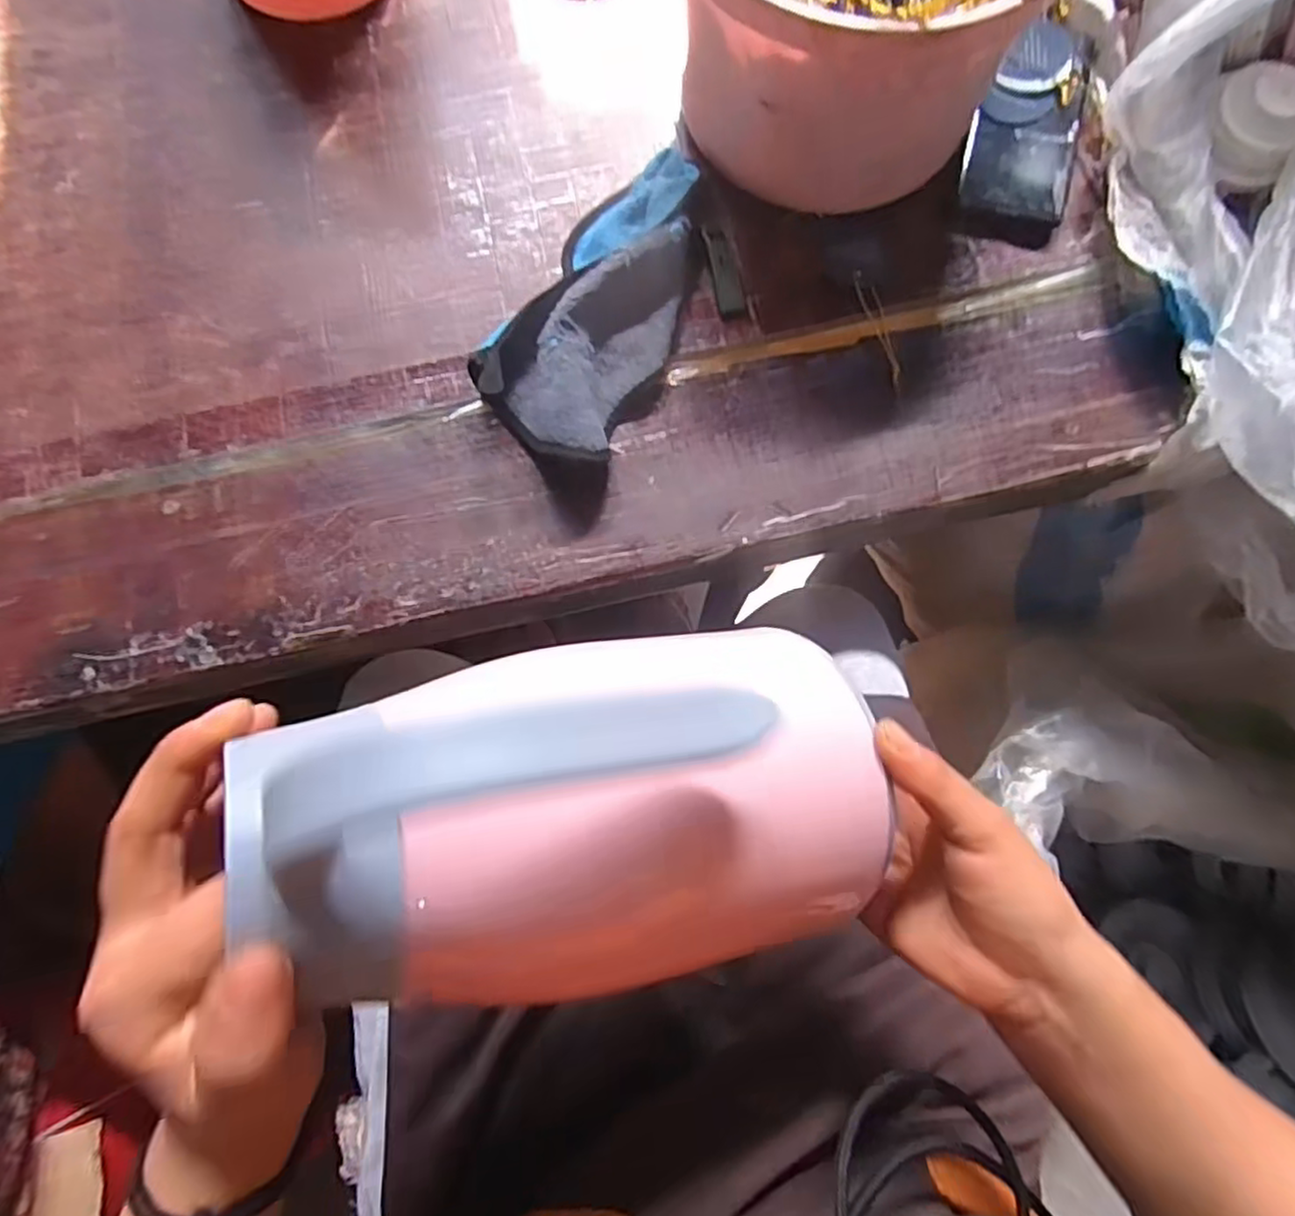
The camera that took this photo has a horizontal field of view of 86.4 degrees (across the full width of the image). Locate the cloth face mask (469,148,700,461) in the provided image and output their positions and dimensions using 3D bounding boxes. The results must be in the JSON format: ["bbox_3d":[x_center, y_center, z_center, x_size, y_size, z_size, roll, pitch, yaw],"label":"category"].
[{"bbox_3d":[-0.025,-0.197,0.431,0.101,0.041,0.230,24,78,7],"label":"cloth face mask"}]

